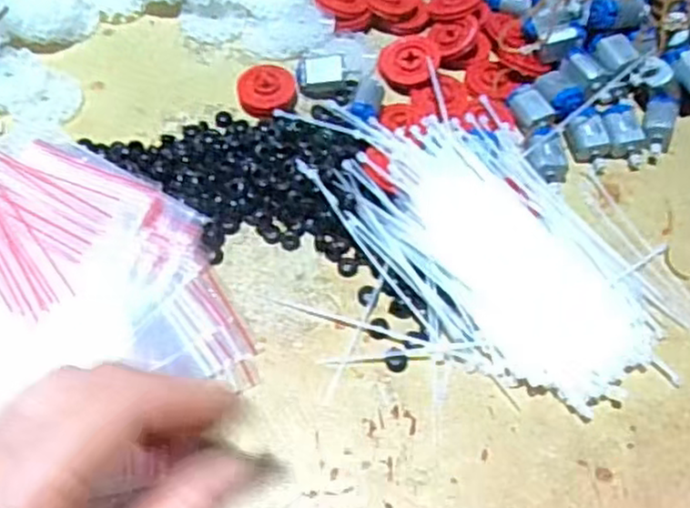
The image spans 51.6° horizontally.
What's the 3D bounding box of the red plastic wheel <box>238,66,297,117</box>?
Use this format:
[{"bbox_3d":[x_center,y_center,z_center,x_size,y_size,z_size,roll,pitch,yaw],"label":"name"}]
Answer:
[{"bbox_3d":[-0.044,-0.093,0.404,0.030,0.011,0.031,1,60,-2],"label":"red plastic wheel"}]

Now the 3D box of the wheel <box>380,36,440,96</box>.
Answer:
[{"bbox_3d":[0.037,-0.111,0.413,0.035,0.010,0.033,-3,80,15],"label":"wheel"}]

